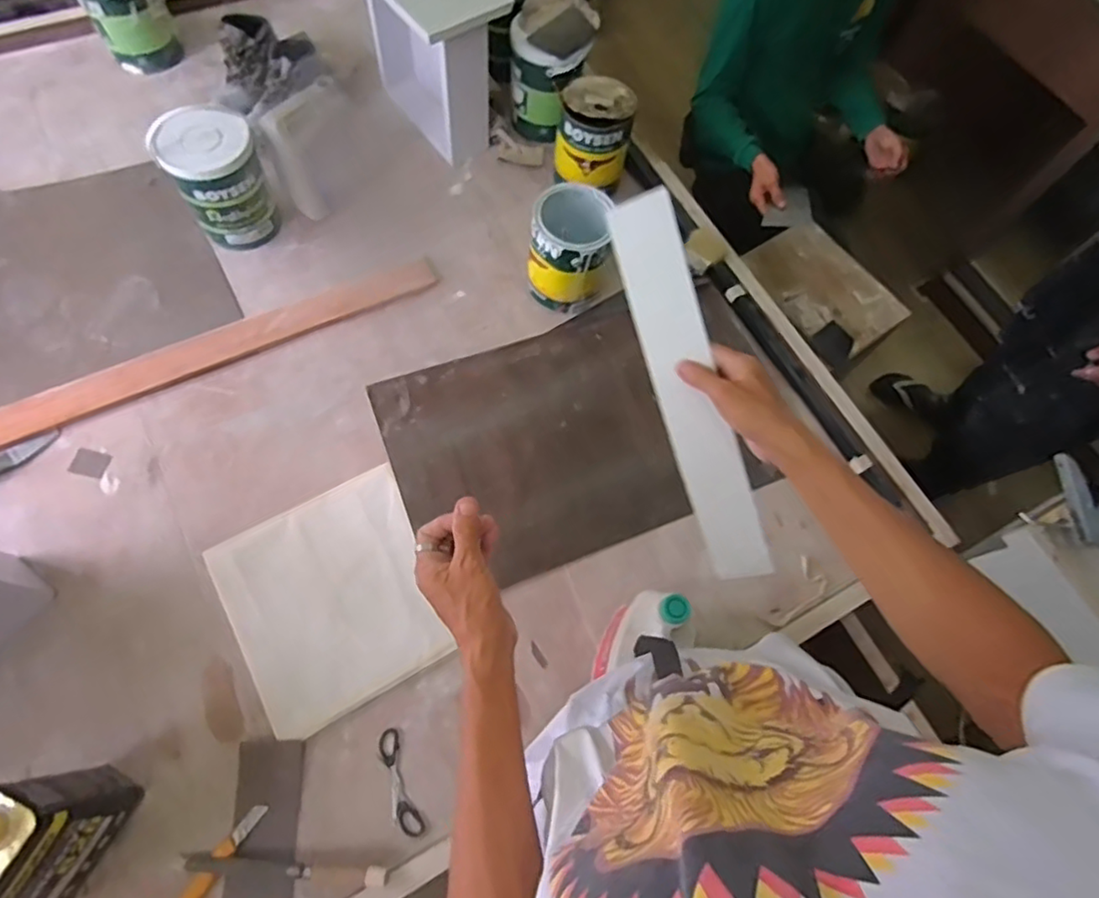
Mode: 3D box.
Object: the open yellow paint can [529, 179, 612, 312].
[{"bbox_3d":[0.038,-0.386,1.209,0.162,0.212,0.173,8,68,-2],"label":"open yellow paint can"}]

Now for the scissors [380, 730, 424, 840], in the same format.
[{"bbox_3d":[-0.226,0.502,0.922,0.035,0.007,0.150,-19,71,-13],"label":"scissors"}]

